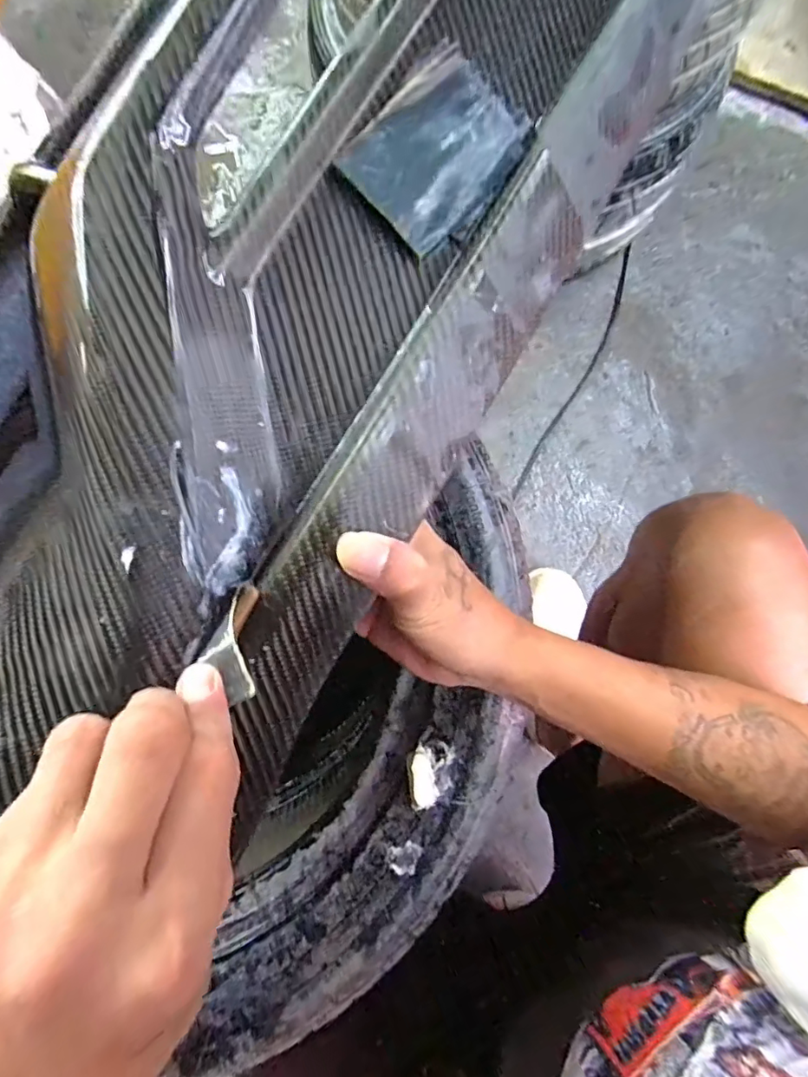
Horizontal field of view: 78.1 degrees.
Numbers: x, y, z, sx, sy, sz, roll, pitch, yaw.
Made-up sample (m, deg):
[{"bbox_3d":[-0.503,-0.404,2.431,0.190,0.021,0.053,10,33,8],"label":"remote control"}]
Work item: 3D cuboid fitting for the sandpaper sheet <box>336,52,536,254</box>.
[{"bbox_3d":[0.018,-0.173,0.220,0.082,0.010,0.057,-42,93,-1],"label":"sandpaper sheet"}]

